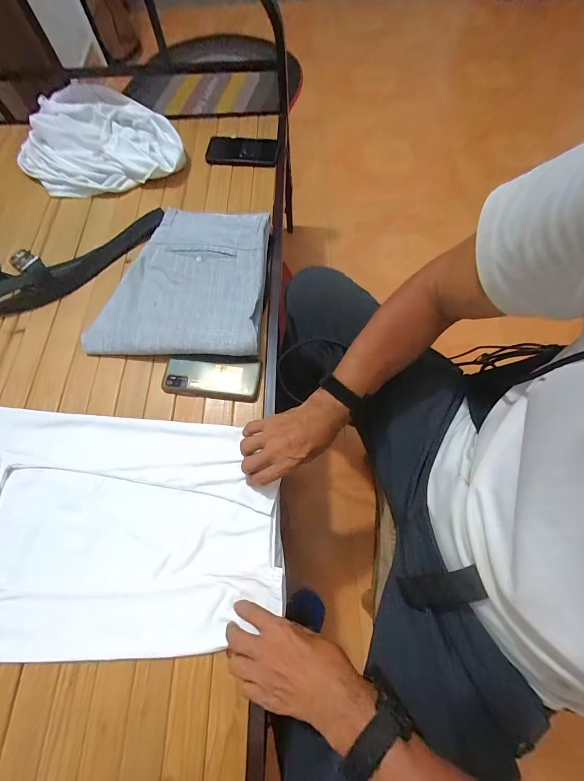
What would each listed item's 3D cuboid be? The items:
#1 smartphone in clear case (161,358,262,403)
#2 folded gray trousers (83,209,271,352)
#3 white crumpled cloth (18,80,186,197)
[{"bbox_3d":[-0.134,-0.020,0.561,0.158,0.011,0.066,6,77,1],"label":"smartphone in clear case"},{"bbox_3d":[-0.195,-0.200,0.604,0.289,0.035,0.288,2,70,3],"label":"folded gray trousers"},{"bbox_3d":[-0.427,-0.575,0.752,0.342,0.060,0.292,-10,70,-2],"label":"white crumpled cloth"}]

